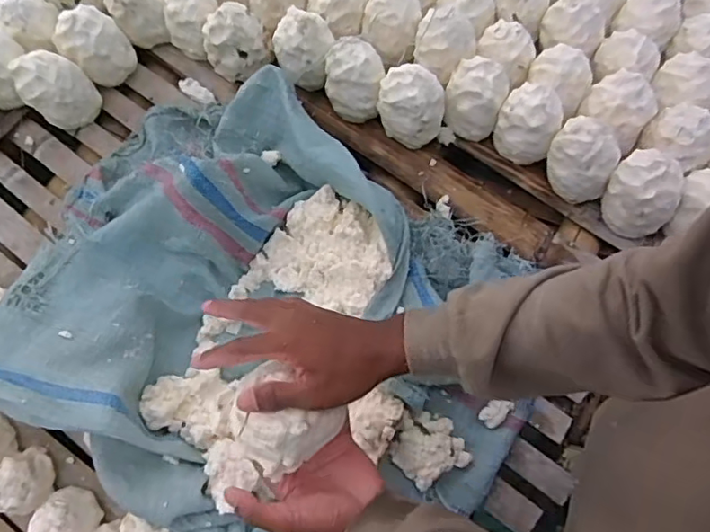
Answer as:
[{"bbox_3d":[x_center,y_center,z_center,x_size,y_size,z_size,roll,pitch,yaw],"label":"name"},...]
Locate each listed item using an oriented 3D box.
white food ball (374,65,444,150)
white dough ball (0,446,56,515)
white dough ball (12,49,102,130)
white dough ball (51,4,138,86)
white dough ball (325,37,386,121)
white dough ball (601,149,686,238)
[{"bbox_3d":[0.078,-0.224,0.798,0.090,0.098,0.076,-2,69,-1],"label":"white food ball"},{"bbox_3d":[-0.390,0.251,0.666,0.060,0.045,0.069,-15,70,-6],"label":"white dough ball"},{"bbox_3d":[-0.421,-0.250,0.813,0.089,0.102,0.073,-40,77,-13],"label":"white dough ball"},{"bbox_3d":[-0.378,-0.320,0.837,0.088,0.092,0.075,-43,78,-13],"label":"white dough ball"},{"bbox_3d":[-0.001,-0.264,0.816,0.078,0.082,0.078,0,69,0],"label":"white dough ball"},{"bbox_3d":[0.381,-0.098,0.752,0.093,0.097,0.084,32,72,11],"label":"white dough ball"}]

